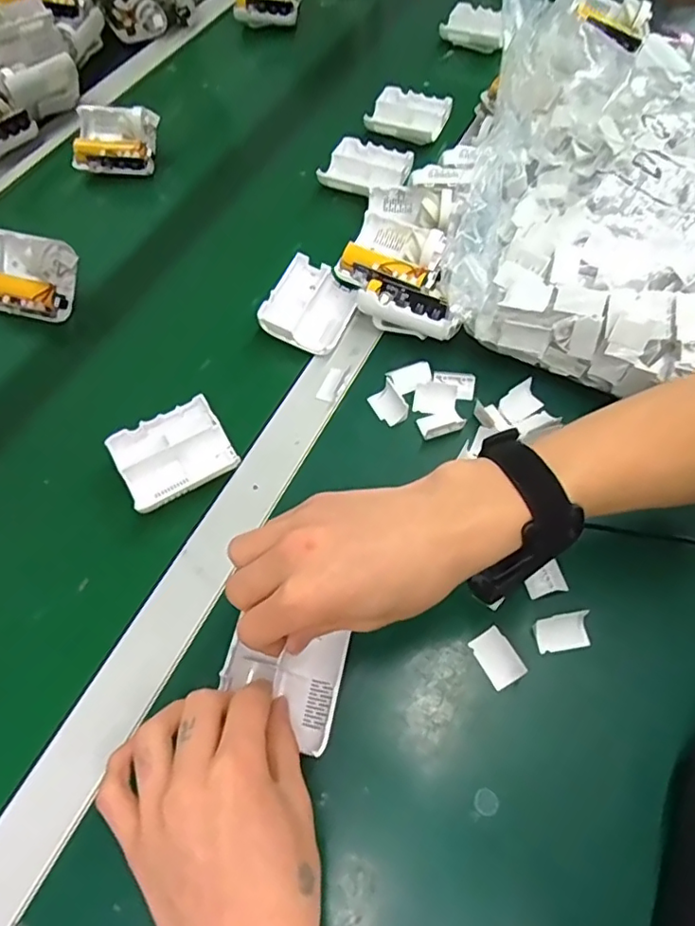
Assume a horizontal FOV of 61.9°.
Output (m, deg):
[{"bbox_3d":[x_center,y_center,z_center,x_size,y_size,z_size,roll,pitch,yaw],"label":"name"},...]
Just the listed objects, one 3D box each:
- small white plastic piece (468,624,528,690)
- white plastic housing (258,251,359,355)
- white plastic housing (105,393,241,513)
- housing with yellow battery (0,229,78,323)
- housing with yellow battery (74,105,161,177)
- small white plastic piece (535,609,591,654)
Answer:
[{"bbox_3d":[0.091,0.118,0.353,0.024,0.004,0.032,-46,60,23],"label":"small white plastic piece"},{"bbox_3d":[-0.031,-0.136,0.500,0.067,0.018,0.082,27,58,-9],"label":"white plastic housing"},{"bbox_3d":[-0.129,-0.006,0.433,0.078,0.022,0.063,-27,63,-14],"label":"white plastic housing"},{"bbox_3d":[-0.283,-0.165,0.515,0.084,0.027,0.069,13,99,6],"label":"housing with yellow battery"},{"bbox_3d":[-0.244,-0.347,0.616,0.088,0.039,0.071,0,60,1],"label":"housing with yellow battery"},{"bbox_3d":[0.135,0.105,0.361,0.032,0.013,0.020,-9,60,-4],"label":"small white plastic piece"}]

